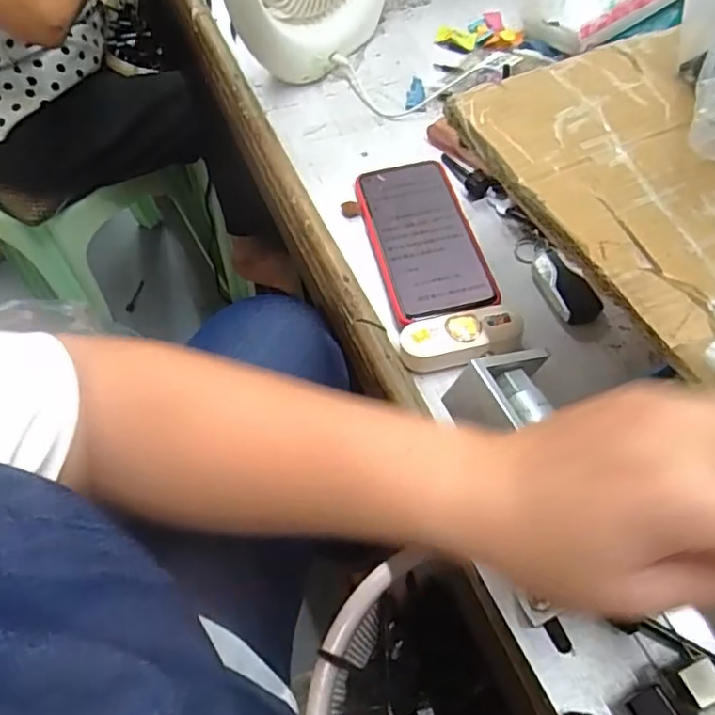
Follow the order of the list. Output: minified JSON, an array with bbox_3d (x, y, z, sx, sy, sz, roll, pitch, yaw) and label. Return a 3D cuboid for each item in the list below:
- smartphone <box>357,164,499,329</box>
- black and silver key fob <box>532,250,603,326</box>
[{"bbox_3d":[0.051,-0.096,0.471,0.075,0.012,0.163,-12,61,-4],"label":"smartphone"},{"bbox_3d":[0.155,-0.052,0.450,0.033,0.012,0.062,-19,61,-8],"label":"black and silver key fob"}]

